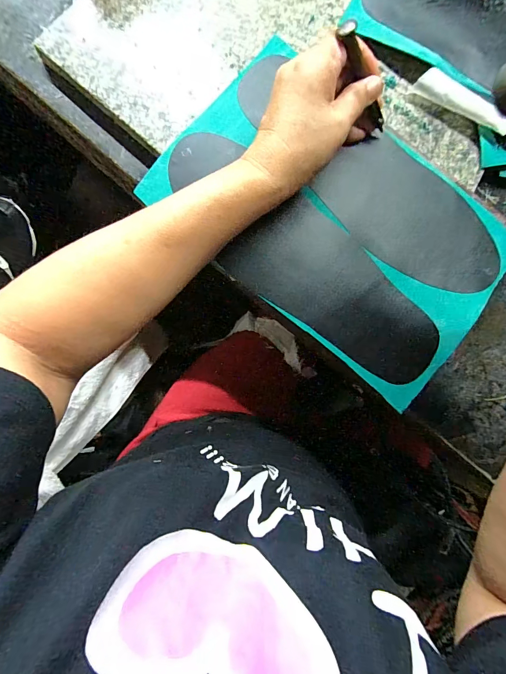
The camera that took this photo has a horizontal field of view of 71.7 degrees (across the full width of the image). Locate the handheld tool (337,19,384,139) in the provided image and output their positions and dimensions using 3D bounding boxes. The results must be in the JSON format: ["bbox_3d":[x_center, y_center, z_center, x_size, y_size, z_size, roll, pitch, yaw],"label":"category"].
[{"bbox_3d":[0.089,-0.195,0.275,0.013,0.100,0.008,22,84,37],"label":"handheld tool"}]

